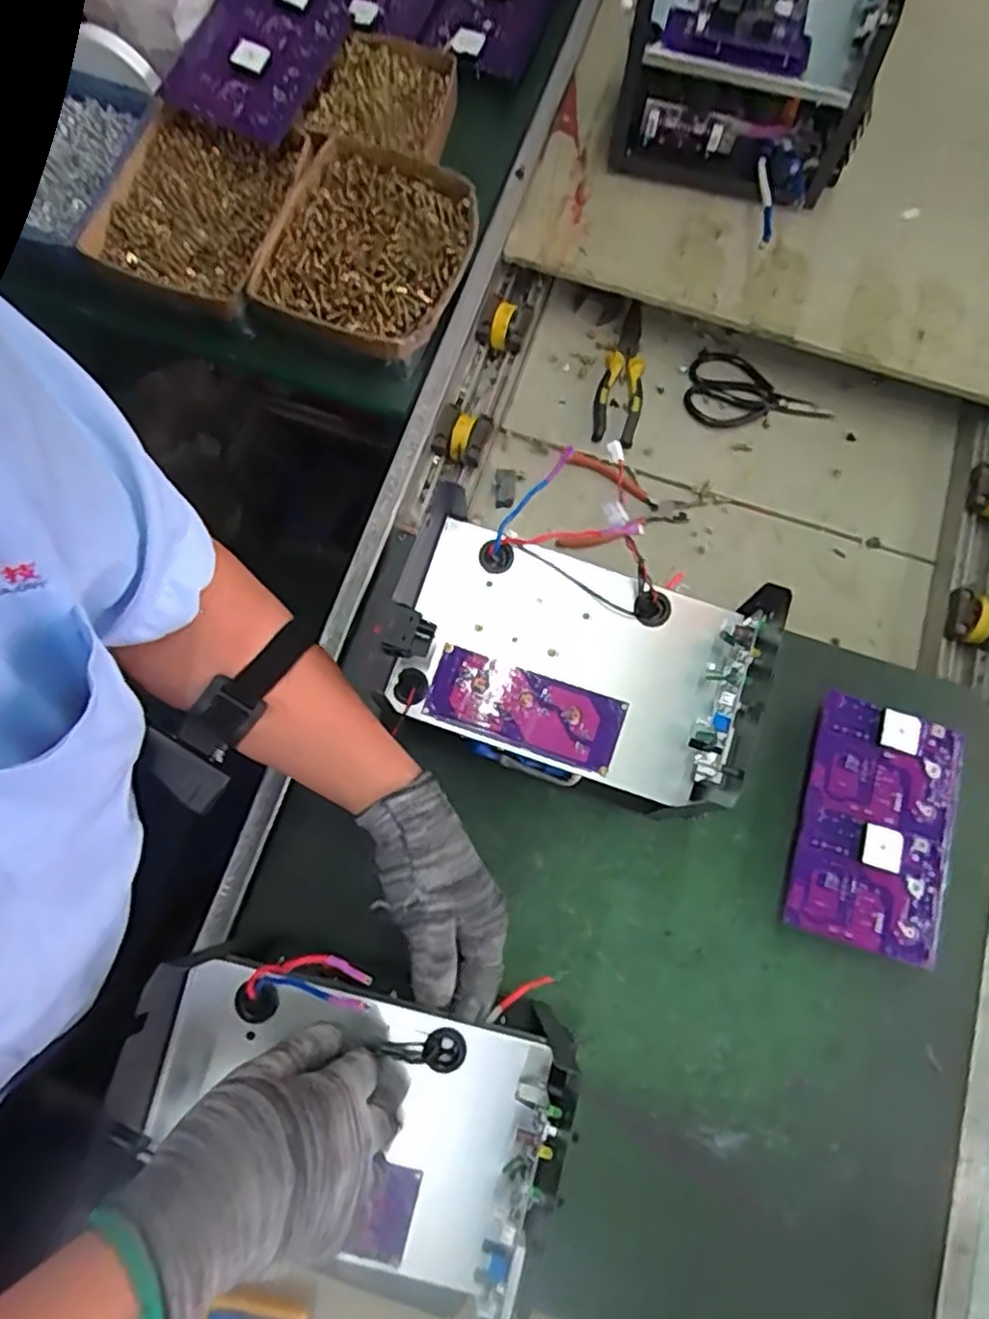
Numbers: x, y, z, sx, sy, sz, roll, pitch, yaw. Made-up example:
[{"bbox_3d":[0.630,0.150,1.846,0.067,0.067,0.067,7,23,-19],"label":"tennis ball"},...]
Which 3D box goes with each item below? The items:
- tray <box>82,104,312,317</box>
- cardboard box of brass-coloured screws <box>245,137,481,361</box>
[{"bbox_3d":[-0.295,-0.446,0.687,0.170,0.037,0.199,16,76,2],"label":"tray"},{"bbox_3d":[-0.117,-0.399,0.677,0.177,0.028,0.205,18,76,3],"label":"cardboard box of brass-coloured screws"}]

